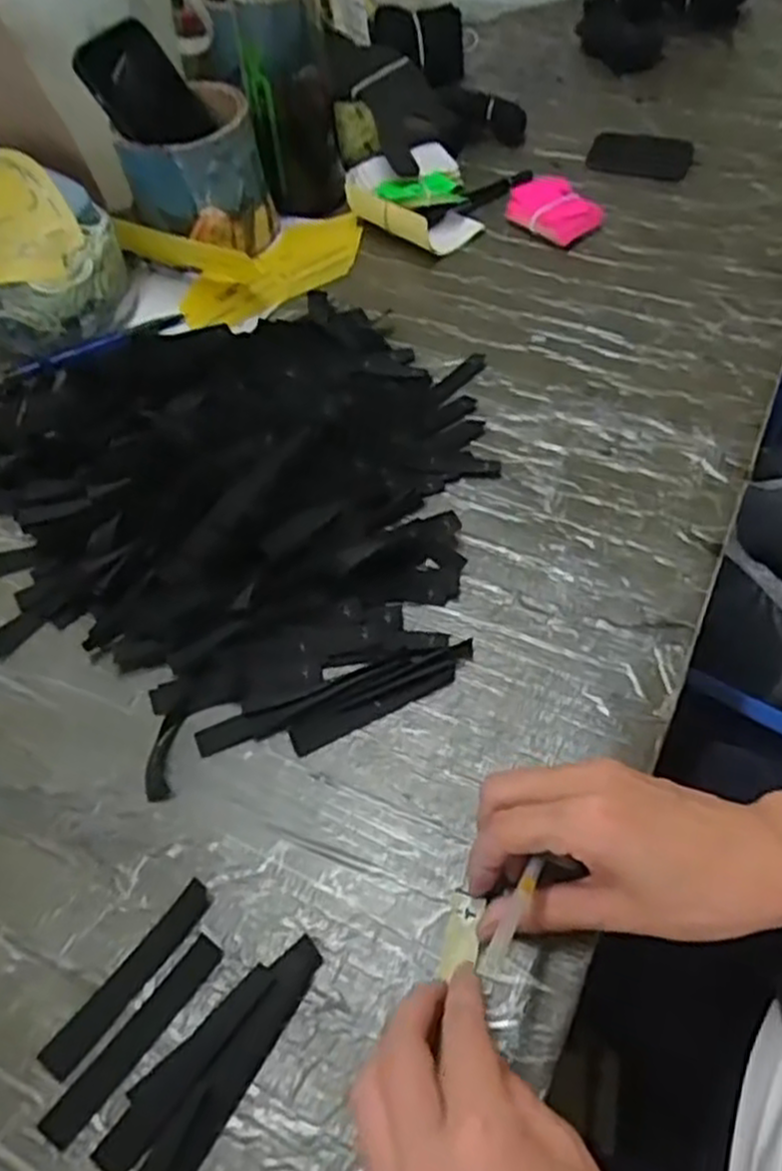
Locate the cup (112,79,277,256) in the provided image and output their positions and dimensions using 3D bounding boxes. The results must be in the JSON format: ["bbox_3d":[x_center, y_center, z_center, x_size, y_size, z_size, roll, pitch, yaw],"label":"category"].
[{"bbox_3d":[-0.152,-0.319,0.635,0.101,0.103,0.093,-2,55,3],"label":"cup"}]

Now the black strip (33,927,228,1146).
[{"bbox_3d":[-0.108,0.190,0.339,0.014,0.004,0.090,32,59,20],"label":"black strip"}]

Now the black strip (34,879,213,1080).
[{"bbox_3d":[-0.115,0.172,0.353,0.016,0.004,0.091,31,63,23],"label":"black strip"}]

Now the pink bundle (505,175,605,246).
[{"bbox_3d":[0.136,-0.312,0.661,0.074,0.020,0.056,31,62,23],"label":"pink bundle"}]

